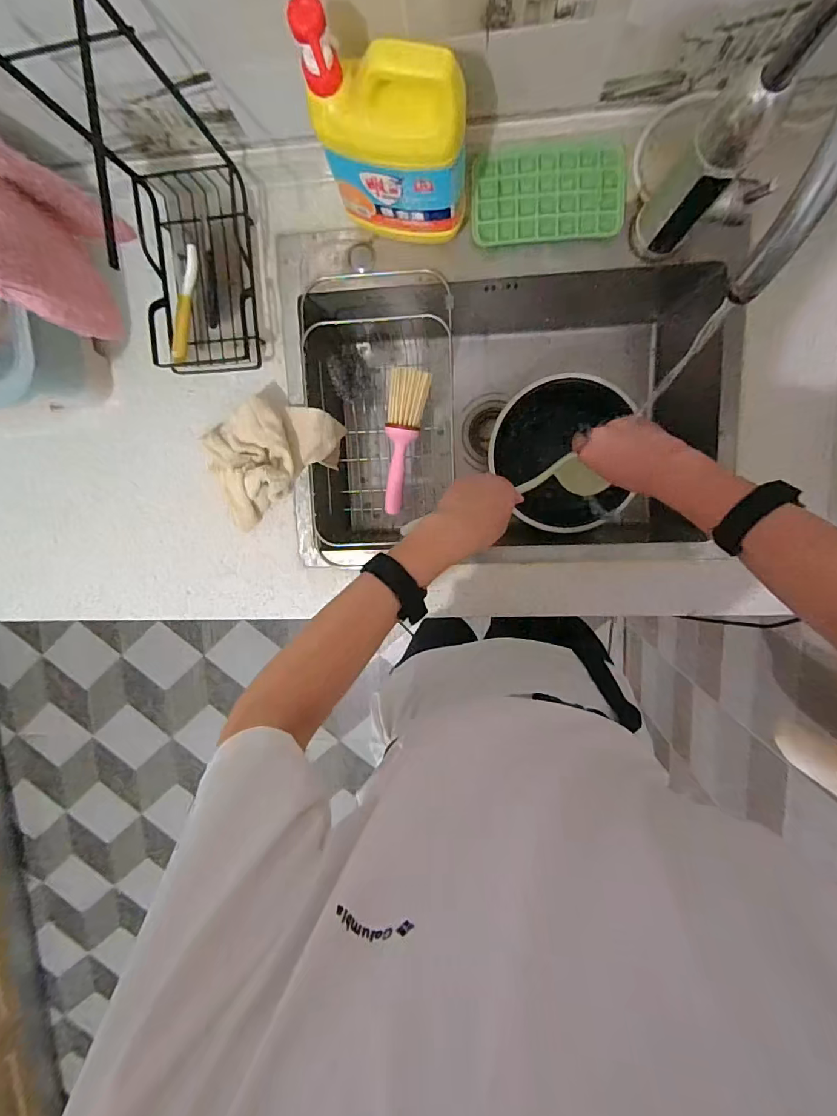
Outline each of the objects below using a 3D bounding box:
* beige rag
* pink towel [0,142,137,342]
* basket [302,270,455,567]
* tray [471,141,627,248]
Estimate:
[{"bbox_3d":[-0.210,-0.152,0.664,0.186,0.112,0.130,-37,94,9],"label":"beige rag"},{"bbox_3d":[-0.337,-0.286,0.436,0.050,0.149,0.123,-7,98,6],"label":"pink towel"},{"bbox_3d":[-0.060,-0.194,0.687,0.191,0.083,0.379,1,99,5],"label":"basket"},{"bbox_3d":[0.158,-0.447,0.578,0.179,0.020,0.101,1,99,5],"label":"tray"}]

